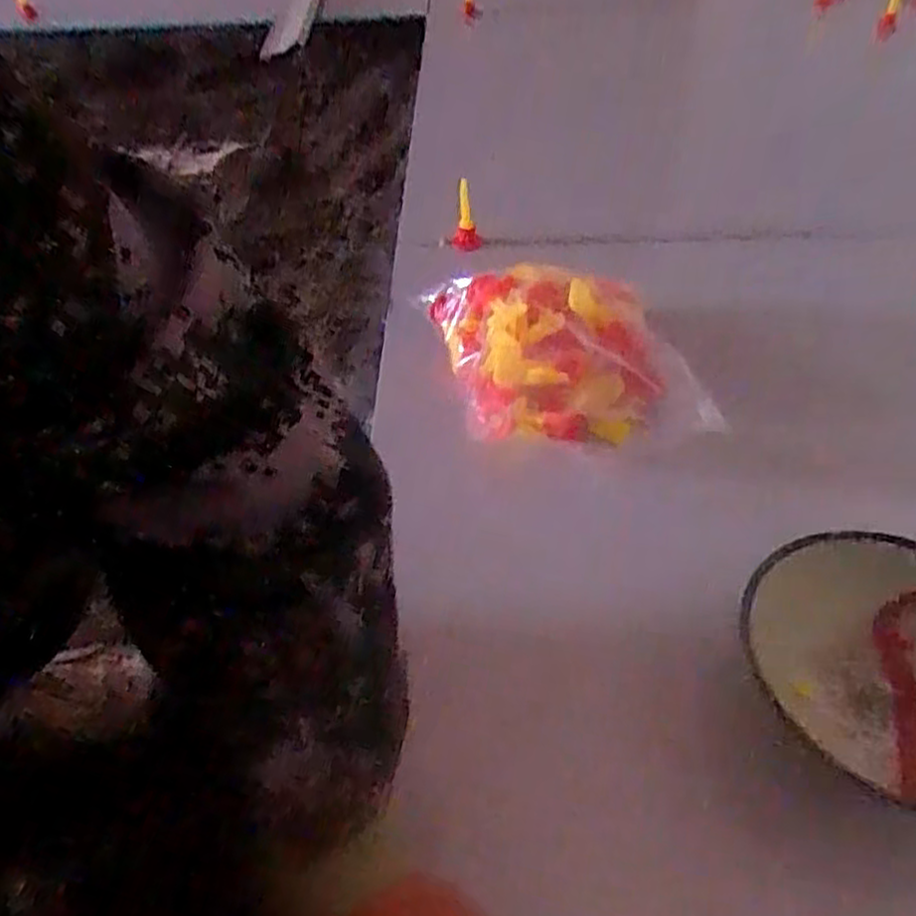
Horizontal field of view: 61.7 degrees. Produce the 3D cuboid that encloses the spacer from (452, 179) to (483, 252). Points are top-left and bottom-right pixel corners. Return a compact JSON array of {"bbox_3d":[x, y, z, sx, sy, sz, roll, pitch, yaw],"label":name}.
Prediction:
[{"bbox_3d":[0.010,-0.275,0.899,0.034,0.104,0.034,-2,47,1],"label":"spacer"}]

